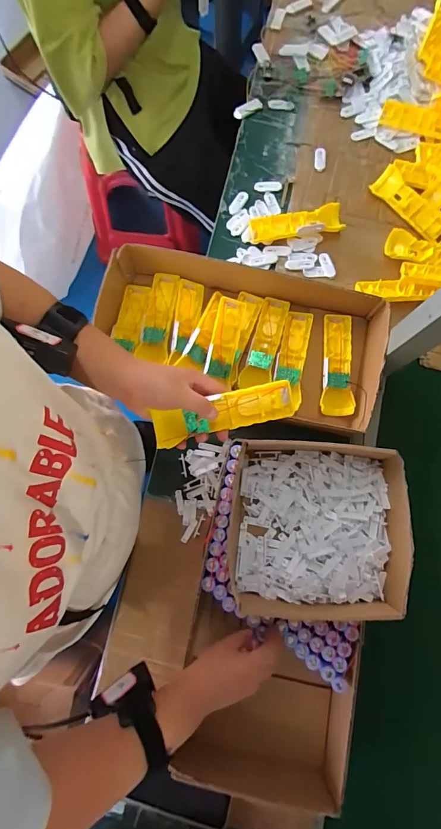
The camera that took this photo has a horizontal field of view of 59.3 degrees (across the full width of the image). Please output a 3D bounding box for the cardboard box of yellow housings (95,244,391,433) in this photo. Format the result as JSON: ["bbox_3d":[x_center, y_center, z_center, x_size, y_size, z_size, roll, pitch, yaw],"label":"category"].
[{"bbox_3d":[0.031,-0.124,0.616,0.439,0.078,0.196,14,78,1],"label":"cardboard box of yellow housings"}]

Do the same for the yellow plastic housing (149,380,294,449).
[{"bbox_3d":[0.003,0.000,0.444,0.162,0.032,0.042,-14,76,1],"label":"yellow plastic housing"}]

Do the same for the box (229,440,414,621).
[{"bbox_3d":[0.119,0.138,0.481,0.207,0.058,0.196,3,78,-2],"label":"box"}]

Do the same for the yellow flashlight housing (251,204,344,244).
[{"bbox_3d":[0.133,-0.336,0.689,0.161,0.026,0.047,-7,79,-4],"label":"yellow flashlight housing"}]

